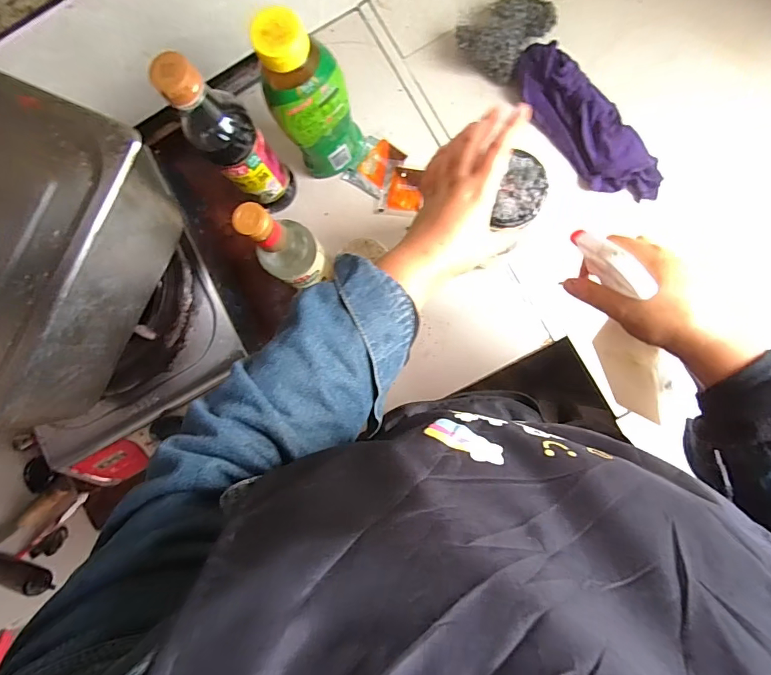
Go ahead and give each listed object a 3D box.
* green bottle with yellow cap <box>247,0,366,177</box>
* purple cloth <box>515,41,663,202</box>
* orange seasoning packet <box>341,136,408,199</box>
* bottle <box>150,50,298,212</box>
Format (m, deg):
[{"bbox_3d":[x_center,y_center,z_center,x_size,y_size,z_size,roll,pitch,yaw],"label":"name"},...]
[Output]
[{"bbox_3d":[-0.086,-0.280,0.538,0.078,0.230,0.077,6,86,7],"label":"green bottle with yellow cap"},{"bbox_3d":[0.265,-0.282,0.586,0.086,0.040,0.255,-37,82,2],"label":"purple cloth"},{"bbox_3d":[-0.015,-0.247,0.637,0.068,0.007,0.077,33,90,8],"label":"orange seasoning packet"},{"bbox_3d":[-0.174,-0.220,0.528,0.074,0.262,0.056,-41,82,2],"label":"bottle"}]

